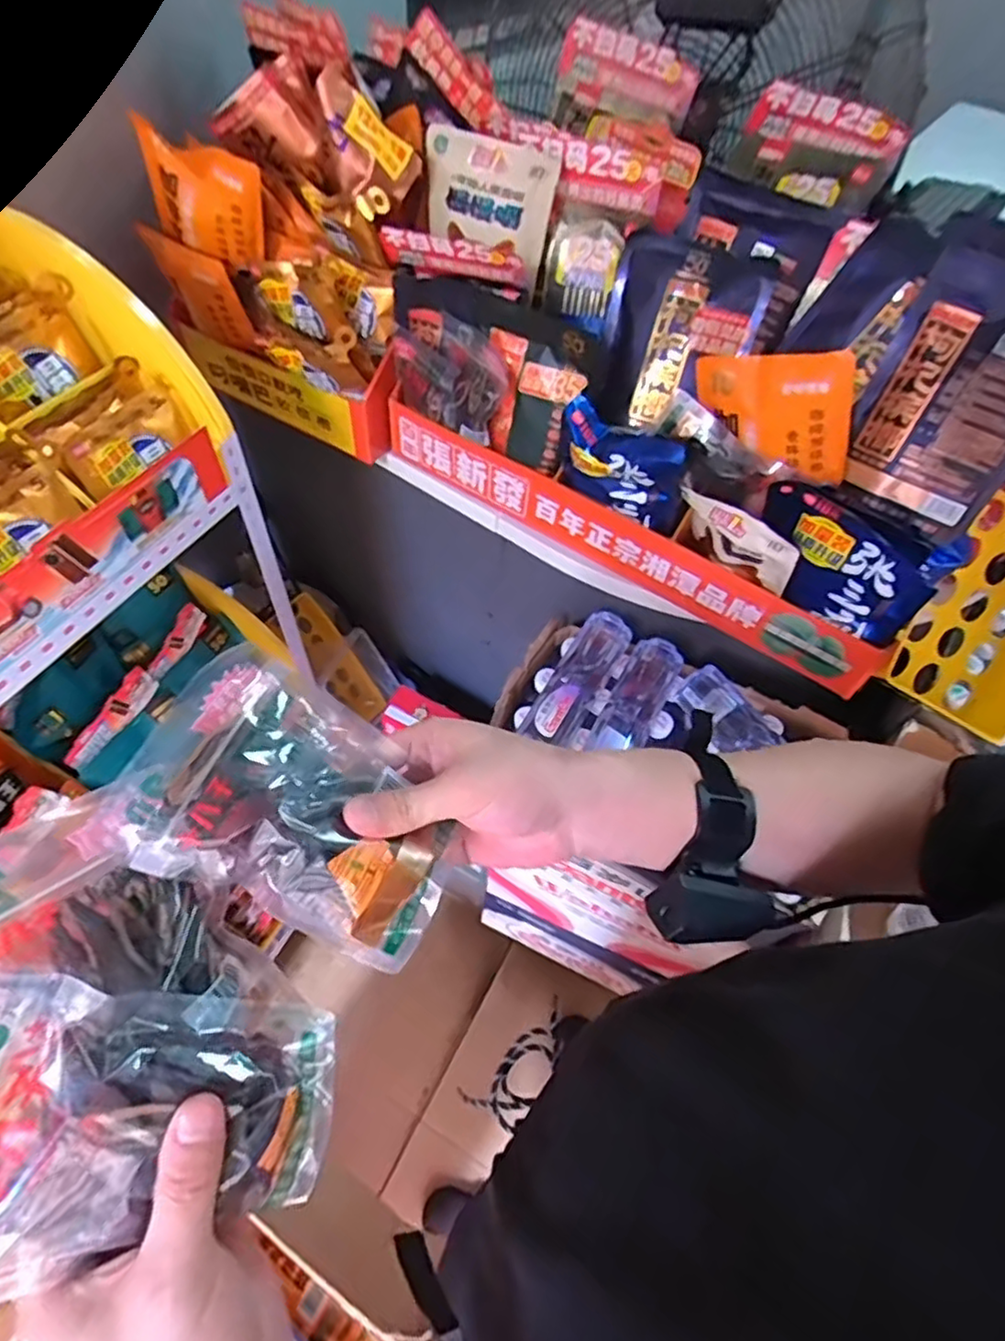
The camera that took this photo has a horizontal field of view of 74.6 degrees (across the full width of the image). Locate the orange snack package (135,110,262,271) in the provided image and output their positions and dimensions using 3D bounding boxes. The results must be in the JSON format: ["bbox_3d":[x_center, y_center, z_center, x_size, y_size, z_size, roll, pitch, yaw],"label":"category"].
[{"bbox_3d":[-0.323,-0.515,0.722,0.134,0.113,0.029,24,57,11],"label":"orange snack package"}]

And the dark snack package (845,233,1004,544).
[{"bbox_3d":[0.415,-0.250,0.597,0.154,0.213,0.045,35,28,12],"label":"dark snack package"}]

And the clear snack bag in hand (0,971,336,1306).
[{"bbox_3d":[-0.154,0.188,0.265,0.159,0.026,0.108,22,70,-27],"label":"clear snack bag in hand"}]

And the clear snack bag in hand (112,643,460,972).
[{"bbox_3d":[-0.094,0.067,0.332,0.159,0.025,0.108,33,57,-19],"label":"clear snack bag in hand"}]

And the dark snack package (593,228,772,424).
[{"bbox_3d":[0.170,-0.332,0.665,0.140,0.167,0.024,25,27,12],"label":"dark snack package"}]

